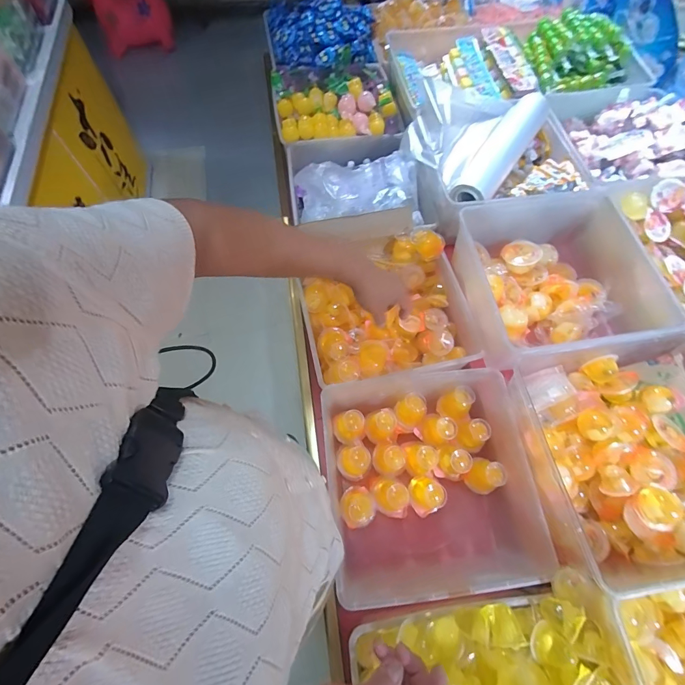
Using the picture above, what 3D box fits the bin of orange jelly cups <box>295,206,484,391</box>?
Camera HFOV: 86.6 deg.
[{"bbox_3d":[0.082,-0.083,0.684,0.289,0.098,0.315,-8,66,-4],"label":"bin of orange jelly cups"}]

